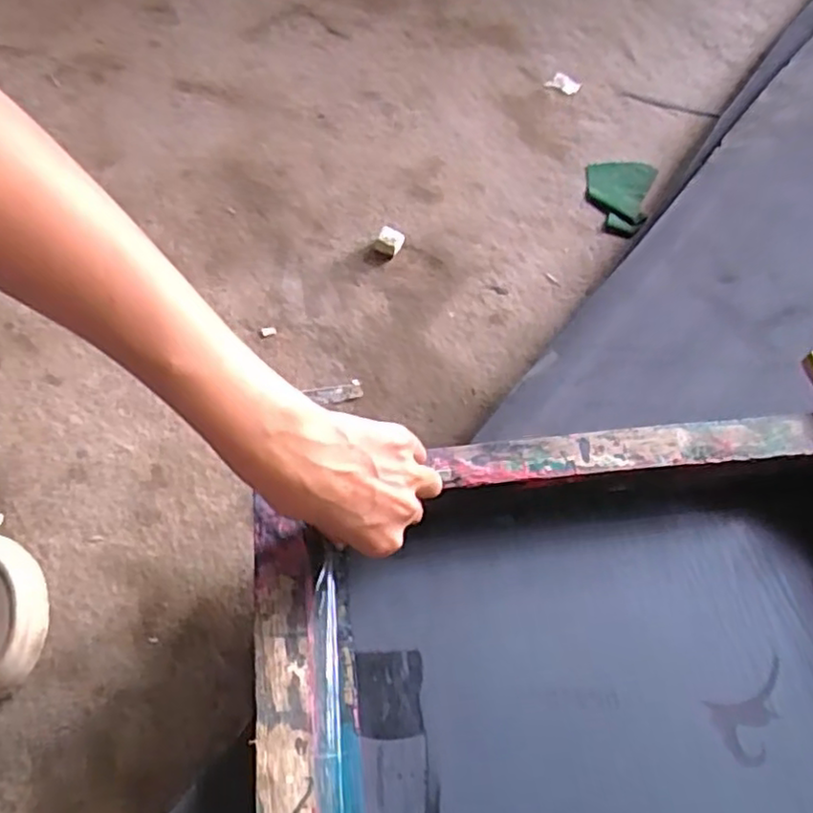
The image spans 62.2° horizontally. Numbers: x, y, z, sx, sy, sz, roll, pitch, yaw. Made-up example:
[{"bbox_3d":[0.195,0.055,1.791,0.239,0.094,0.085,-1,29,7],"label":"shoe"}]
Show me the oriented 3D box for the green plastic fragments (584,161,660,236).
[{"bbox_3d":[0.202,-0.204,0.647,0.062,0.005,0.096,18,63,6],"label":"green plastic fragments"}]

